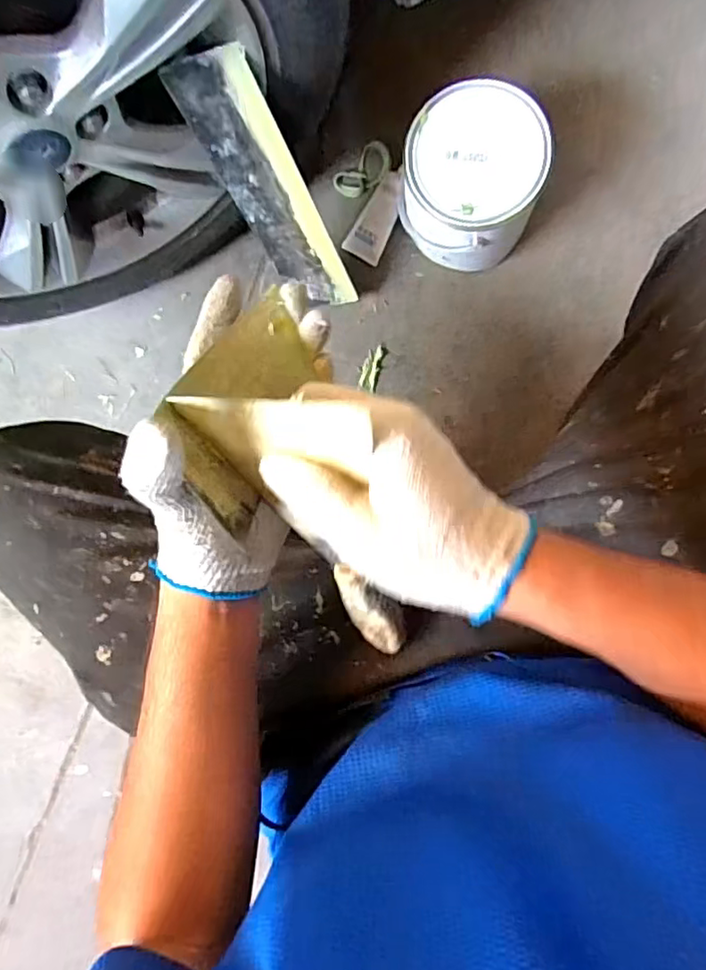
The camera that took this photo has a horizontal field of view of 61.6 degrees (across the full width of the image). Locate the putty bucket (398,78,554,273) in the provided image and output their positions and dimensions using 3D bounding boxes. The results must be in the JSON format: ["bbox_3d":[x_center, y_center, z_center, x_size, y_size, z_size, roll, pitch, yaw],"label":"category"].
[{"bbox_3d":[0.138,-0.345,0.689,0.146,0.136,0.149,0,91,8],"label":"putty bucket"}]

